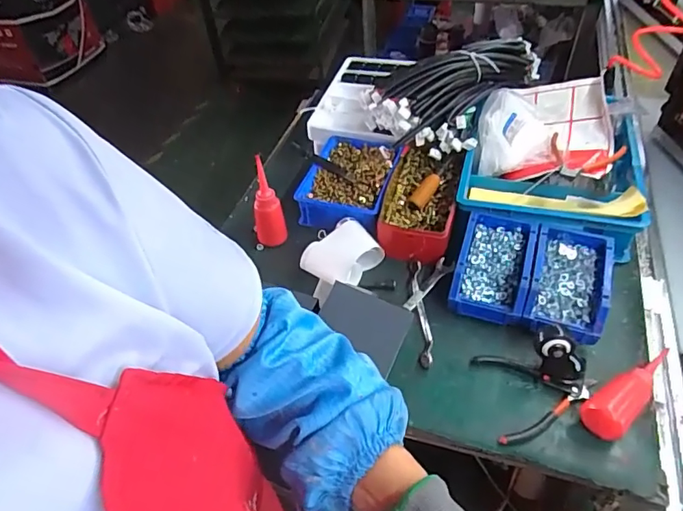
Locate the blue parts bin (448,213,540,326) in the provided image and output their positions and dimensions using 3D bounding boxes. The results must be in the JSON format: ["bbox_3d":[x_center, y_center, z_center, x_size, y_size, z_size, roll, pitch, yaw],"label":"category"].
[{"bbox_3d":[0.230,0.014,0.748,0.105,0.060,0.183,13,49,17],"label":"blue parts bin"}]

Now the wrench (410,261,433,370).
[{"bbox_3d":[0.118,0.080,0.727,0.021,0.014,0.184,-2,47,3],"label":"wrench"}]

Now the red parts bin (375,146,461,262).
[{"bbox_3d":[0.133,-0.095,0.848,0.123,0.064,0.240,7,48,12],"label":"red parts bin"}]

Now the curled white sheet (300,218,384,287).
[{"bbox_3d":[-0.001,0.001,0.783,0.110,0.050,0.087,-35,53,-25],"label":"curled white sheet"}]

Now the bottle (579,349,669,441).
[{"bbox_3d":[0.368,0.159,0.613,0.172,0.039,0.050,-32,52,-22],"label":"bottle"}]

